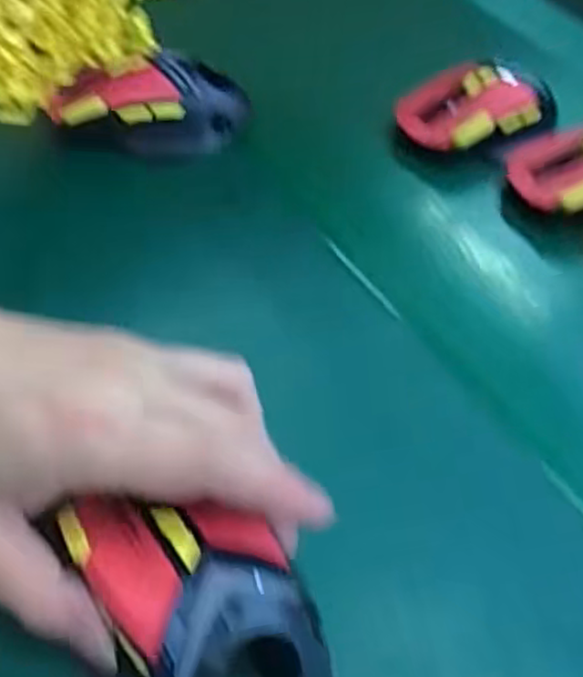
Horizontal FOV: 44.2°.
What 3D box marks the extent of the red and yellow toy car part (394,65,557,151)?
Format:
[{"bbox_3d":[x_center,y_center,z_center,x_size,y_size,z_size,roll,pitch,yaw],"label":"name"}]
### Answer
[{"bbox_3d":[0.119,-0.144,0.448,0.108,0.034,0.068,-2,50,-6],"label":"red and yellow toy car part"}]

